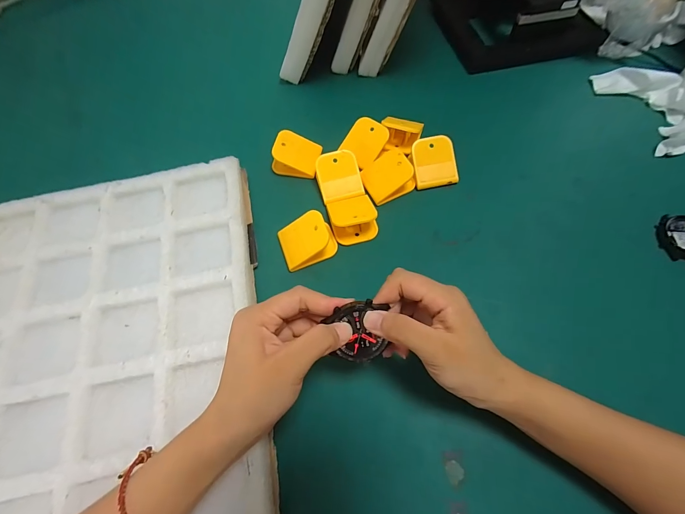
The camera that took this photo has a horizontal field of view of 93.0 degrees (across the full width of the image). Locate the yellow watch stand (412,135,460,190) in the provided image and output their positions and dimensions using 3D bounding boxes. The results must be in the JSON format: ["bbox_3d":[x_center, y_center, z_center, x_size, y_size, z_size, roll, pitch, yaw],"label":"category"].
[{"bbox_3d":[0.105,-0.108,0.370,0.047,0.029,0.047,-9,63,0],"label":"yellow watch stand"}]

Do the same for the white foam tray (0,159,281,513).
[{"bbox_3d":[-0.294,0.089,0.290,0.439,0.035,0.355,-11,62,-3],"label":"white foam tray"}]

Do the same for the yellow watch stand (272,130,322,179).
[{"bbox_3d":[-0.055,-0.124,0.393,0.051,0.035,0.045,11,65,9],"label":"yellow watch stand"}]

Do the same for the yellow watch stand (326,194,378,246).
[{"bbox_3d":[0.011,-0.045,0.346,0.048,0.030,0.052,-14,63,-3],"label":"yellow watch stand"}]

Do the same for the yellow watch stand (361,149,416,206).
[{"bbox_3d":[0.050,-0.093,0.368,0.051,0.031,0.046,-28,65,-10],"label":"yellow watch stand"}]

